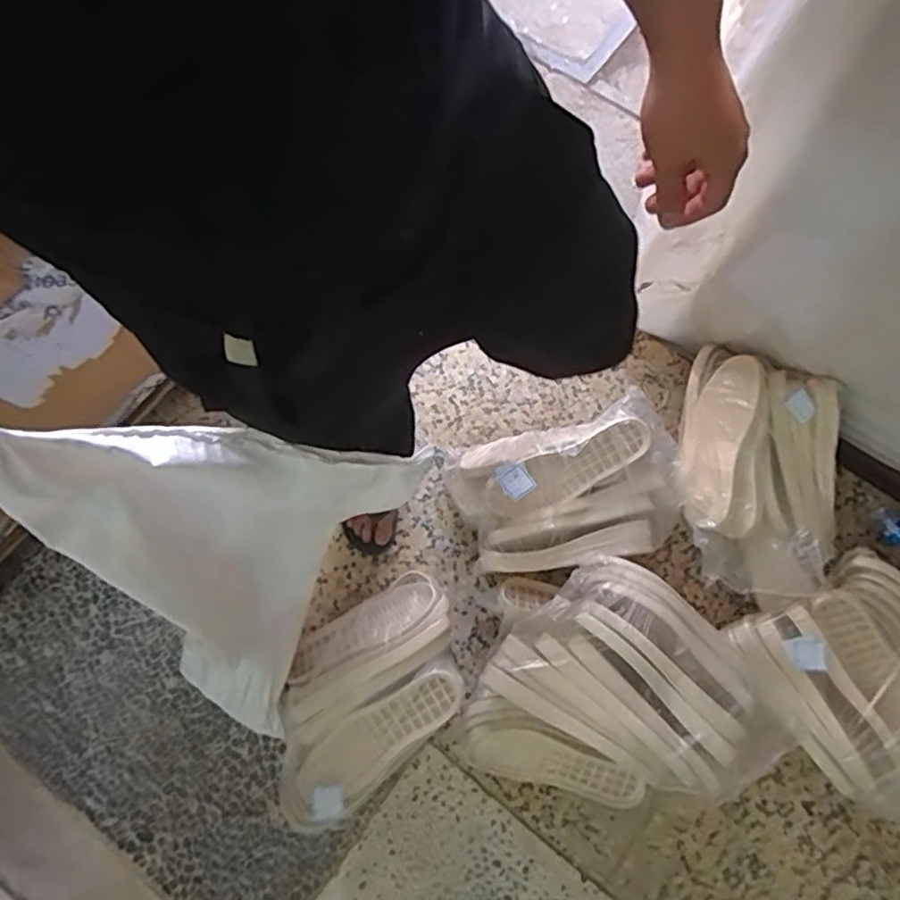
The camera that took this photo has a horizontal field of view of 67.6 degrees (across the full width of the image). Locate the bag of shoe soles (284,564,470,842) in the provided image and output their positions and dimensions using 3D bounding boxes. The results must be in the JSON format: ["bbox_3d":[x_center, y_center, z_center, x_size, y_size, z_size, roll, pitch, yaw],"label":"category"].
[{"bbox_3d":[-0.142,0.399,1.083,0.390,0.126,0.264,-33,79,-5],"label":"bag of shoe soles"}]

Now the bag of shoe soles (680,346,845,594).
[{"bbox_3d":[0.521,0.025,1.126,0.245,0.169,0.419,7,78,3],"label":"bag of shoe soles"}]

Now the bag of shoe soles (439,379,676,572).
[{"bbox_3d":[0.200,0.072,1.170,0.380,0.098,0.264,-14,78,-2],"label":"bag of shoe soles"}]

